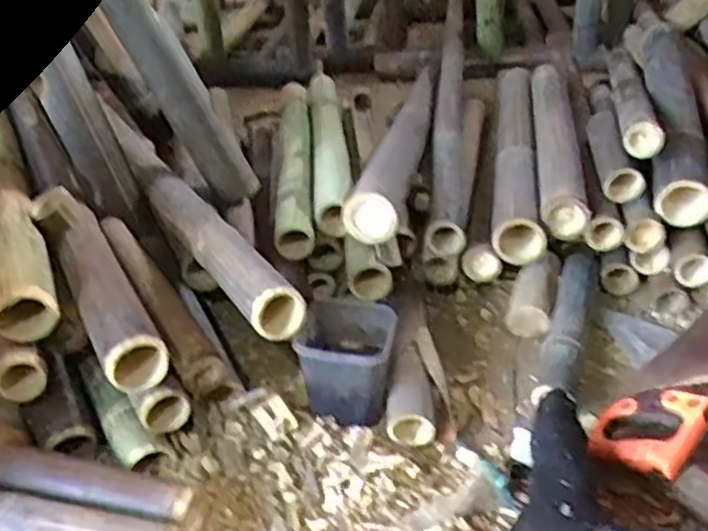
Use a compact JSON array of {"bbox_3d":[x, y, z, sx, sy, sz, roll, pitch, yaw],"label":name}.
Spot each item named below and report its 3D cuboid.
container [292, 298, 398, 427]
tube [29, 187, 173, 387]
[{"bbox_3d":[-0.008,0.123,0.942,0.110,0.115,0.101,4,33,10],"label":"container"},{"bbox_3d":[-0.326,0.016,0.941,0.080,0.073,0.376,-19,37,-26],"label":"tube"}]

